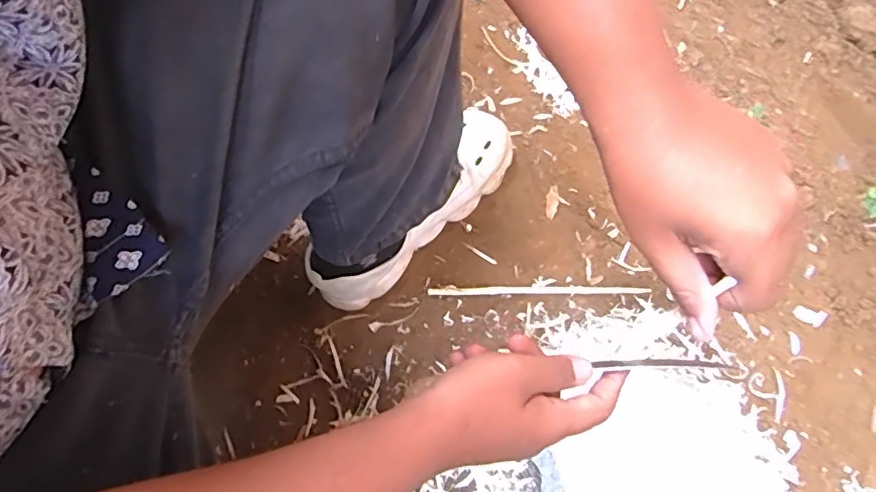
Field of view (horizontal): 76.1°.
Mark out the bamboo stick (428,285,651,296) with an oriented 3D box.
[{"bbox_3d":[0.118,0.049,0.633,0.254,0.006,0.011,0,69,-2],"label":"bamboo stick"}]

